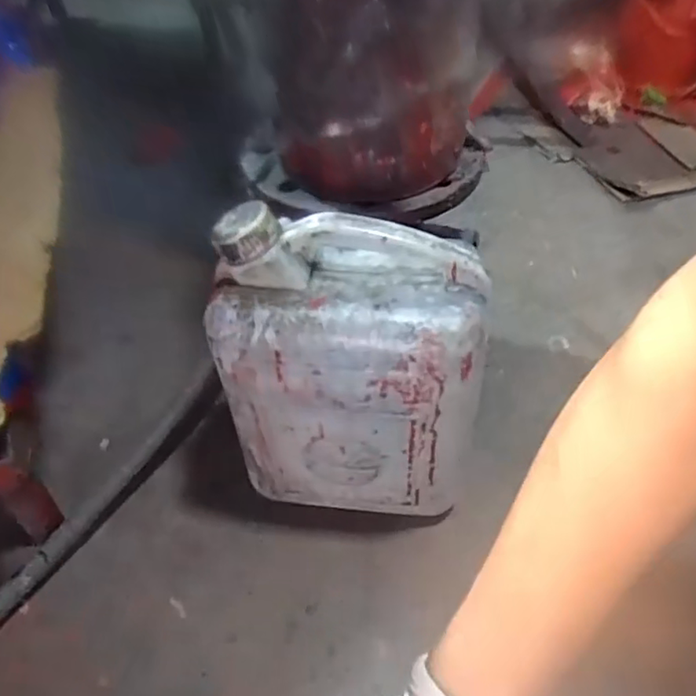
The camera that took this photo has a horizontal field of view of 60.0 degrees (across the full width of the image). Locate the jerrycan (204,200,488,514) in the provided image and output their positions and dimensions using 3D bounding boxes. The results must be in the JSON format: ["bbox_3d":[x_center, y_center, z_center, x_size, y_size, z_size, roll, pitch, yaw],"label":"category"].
[{"bbox_3d":[0.005,0.016,0.467,0.185,0.244,0.110,6,47,9],"label":"jerrycan"}]

